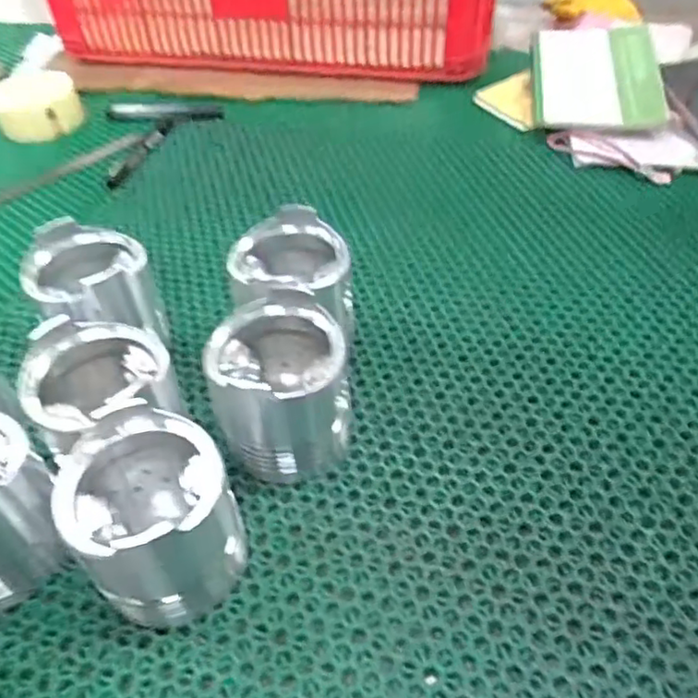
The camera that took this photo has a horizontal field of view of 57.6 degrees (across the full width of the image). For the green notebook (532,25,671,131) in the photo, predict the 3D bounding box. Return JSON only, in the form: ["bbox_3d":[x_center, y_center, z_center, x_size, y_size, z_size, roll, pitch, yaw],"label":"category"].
[{"bbox_3d":[0.289,-0.323,0.746,0.138,0.012,0.211,-1,56,13],"label":"green notebook"}]

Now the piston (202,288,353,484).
[{"bbox_3d":[-0.043,0.025,0.418,0.087,0.090,0.082,-2,45,0],"label":"piston"}]

